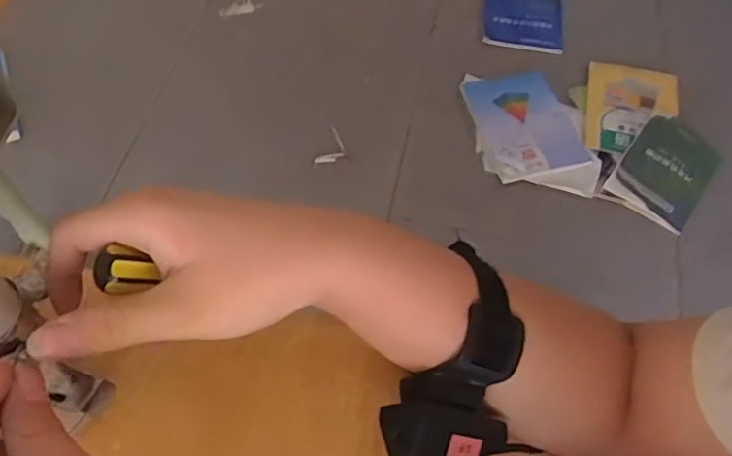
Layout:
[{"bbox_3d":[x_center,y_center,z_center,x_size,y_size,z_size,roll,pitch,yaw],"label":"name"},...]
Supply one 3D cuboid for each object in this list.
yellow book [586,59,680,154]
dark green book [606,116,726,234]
[{"bbox_3d":[0.602,-0.269,1.391,0.195,0.024,0.279,10,59,11],"label":"yellow book"},{"bbox_3d":[0.636,-0.128,1.291,0.173,0.021,0.276,38,65,9],"label":"dark green book"}]

